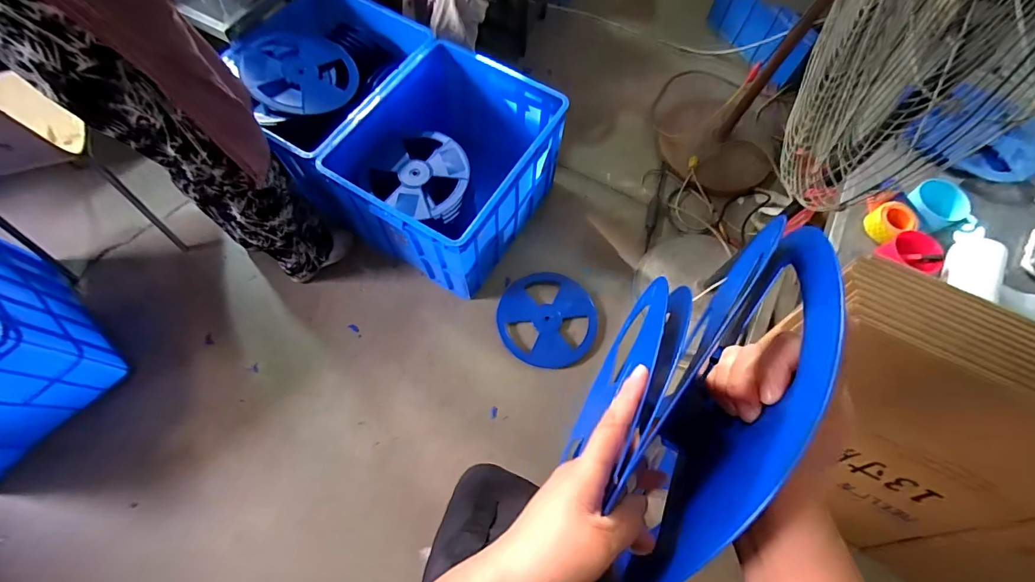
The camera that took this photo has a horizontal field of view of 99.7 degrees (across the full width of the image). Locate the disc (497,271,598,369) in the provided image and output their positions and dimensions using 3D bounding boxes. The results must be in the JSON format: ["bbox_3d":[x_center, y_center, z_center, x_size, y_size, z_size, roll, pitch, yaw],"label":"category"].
[{"bbox_3d":[0.096,0.089,1.416,0.316,0.025,0.306,1,67,-2],"label":"disc"}]

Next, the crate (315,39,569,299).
[{"bbox_3d":[-0.200,-0.382,1.391,0.490,0.375,0.595,31,70,11],"label":"crate"}]

